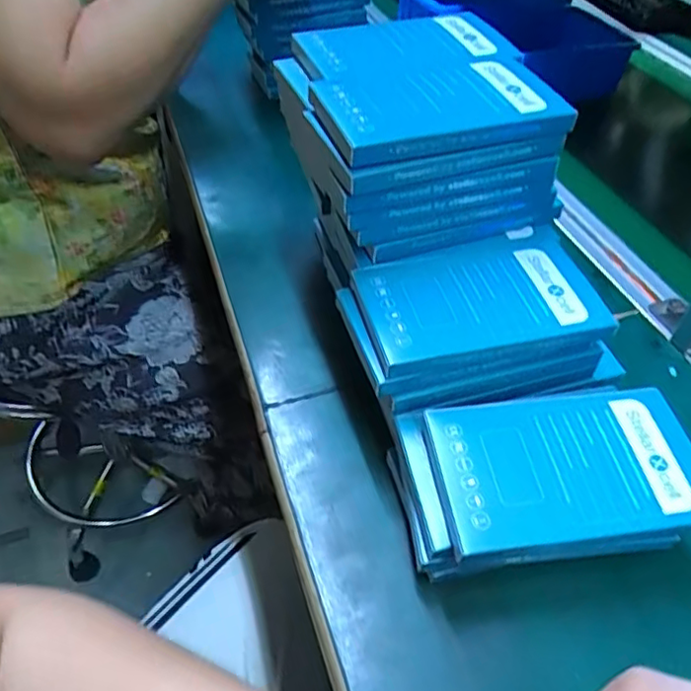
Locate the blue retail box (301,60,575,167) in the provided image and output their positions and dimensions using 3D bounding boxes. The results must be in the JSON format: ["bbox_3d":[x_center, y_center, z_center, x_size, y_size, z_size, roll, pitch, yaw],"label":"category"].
[{"bbox_3d":[0.052,-0.136,0.338,0.131,0.017,0.074,-13,48,-14],"label":"blue retail box"}]

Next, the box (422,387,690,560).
[{"bbox_3d":[0.110,0.060,0.293,0.135,0.013,0.080,-4,46,-7],"label":"box"}]

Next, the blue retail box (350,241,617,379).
[{"bbox_3d":[0.073,-0.026,0.343,0.129,0.018,0.077,-10,47,-12],"label":"blue retail box"}]

